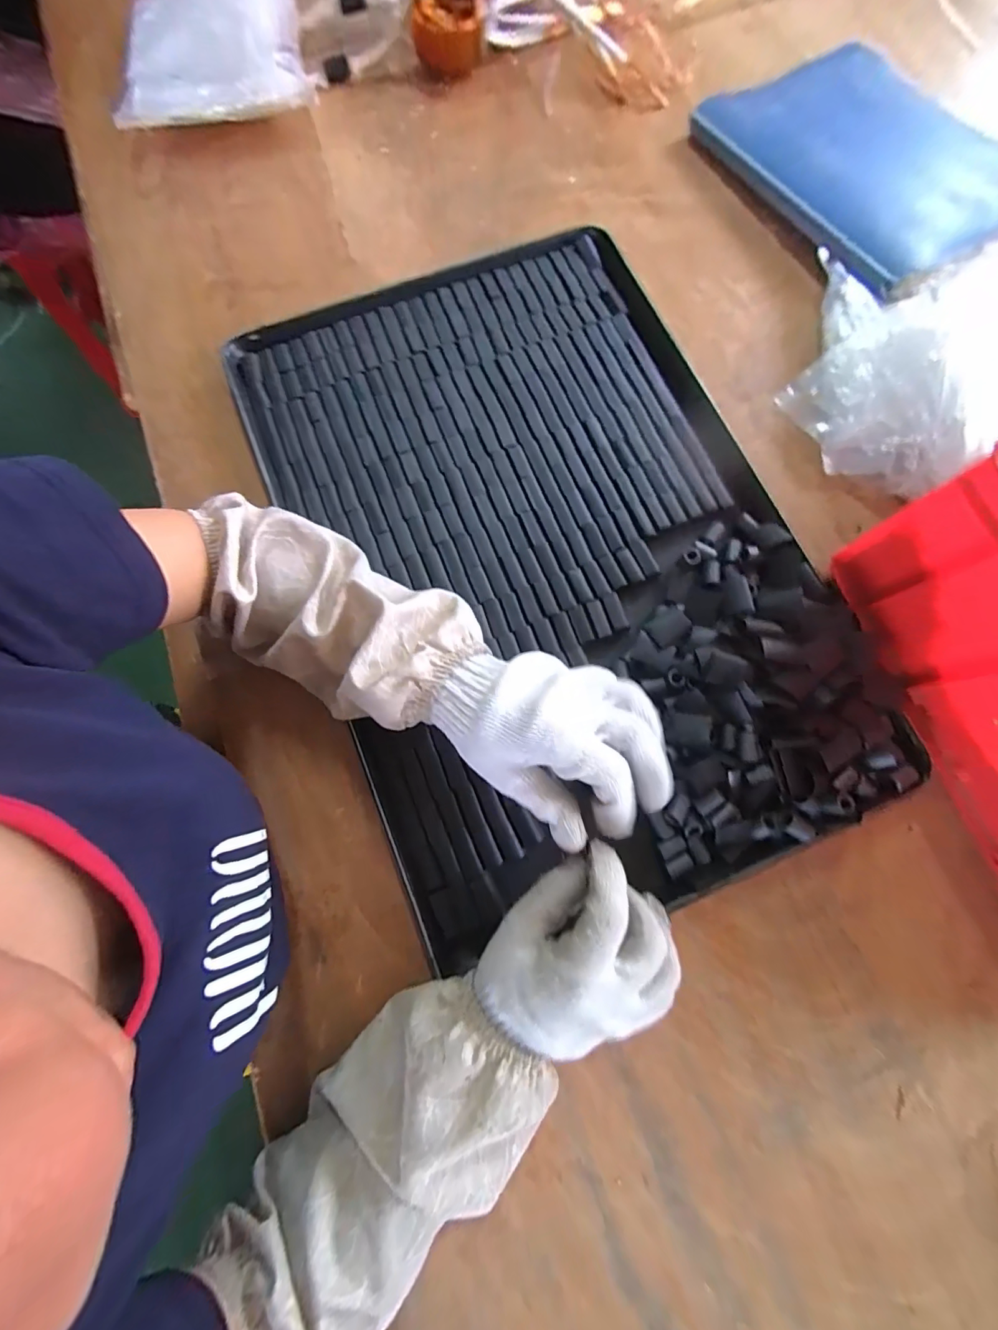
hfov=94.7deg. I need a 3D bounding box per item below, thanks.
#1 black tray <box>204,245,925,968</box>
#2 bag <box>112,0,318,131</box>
[{"bbox_3d":[0.038,-0.107,0.391,0.415,0.042,0.590,-18,78,-4],"label":"black tray"},{"bbox_3d":[-0.331,-0.703,0.523,0.213,0.056,0.204,-13,77,-3],"label":"bag"}]

